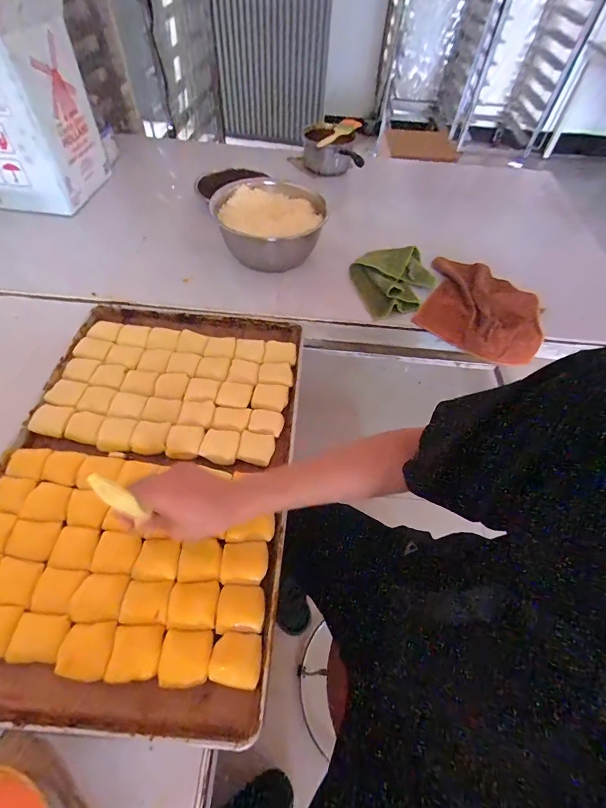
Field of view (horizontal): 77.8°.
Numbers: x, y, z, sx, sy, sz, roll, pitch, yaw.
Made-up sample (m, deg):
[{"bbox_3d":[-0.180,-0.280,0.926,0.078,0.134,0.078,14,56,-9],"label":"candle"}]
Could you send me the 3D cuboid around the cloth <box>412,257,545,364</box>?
[{"bbox_3d":[0.376,-0.210,0.818,0.247,0.083,0.222,15,56,6],"label":"cloth"}]

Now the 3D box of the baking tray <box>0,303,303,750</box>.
[{"bbox_3d":[-0.219,0.079,0.543,0.394,0.030,0.593,6,55,-1],"label":"baking tray"}]

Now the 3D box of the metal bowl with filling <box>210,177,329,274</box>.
[{"bbox_3d":[-0.070,-0.390,0.836,0.252,0.107,0.232,2,55,-3],"label":"metal bowl with filling"}]

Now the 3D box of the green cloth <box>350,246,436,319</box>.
[{"bbox_3d":[0.199,-0.266,0.809,0.178,0.050,0.161,-16,58,-15],"label":"green cloth"}]

